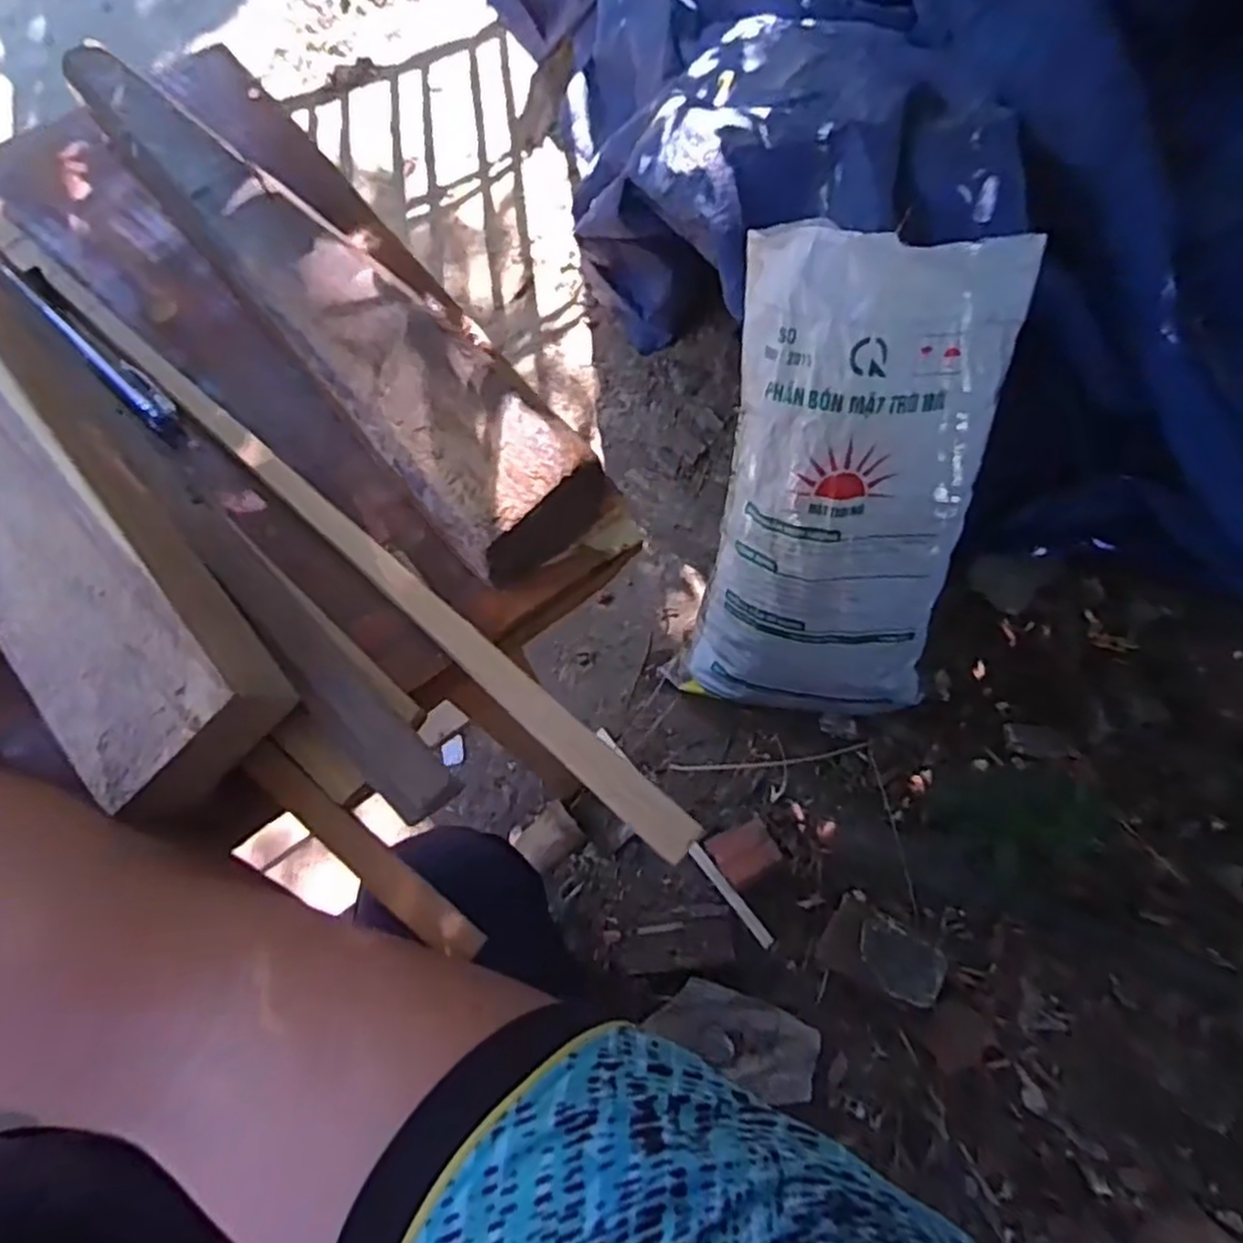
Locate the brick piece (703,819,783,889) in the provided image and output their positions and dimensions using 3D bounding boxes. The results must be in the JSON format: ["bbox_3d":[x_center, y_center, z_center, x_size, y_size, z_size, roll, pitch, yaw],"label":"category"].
[{"bbox_3d":[0.177,0.327,1.027,0.087,0.040,0.073,-27,83,-6],"label":"brick piece"}]

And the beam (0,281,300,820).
[{"bbox_3d":[-0.228,-0.057,0.268,0.072,0.048,0.288,-39,73,-11],"label":"beam"}]

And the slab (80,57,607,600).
[{"bbox_3d":[-0.128,-0.146,0.311,0.062,0.033,0.318,-38,73,-11],"label":"slab"}]

